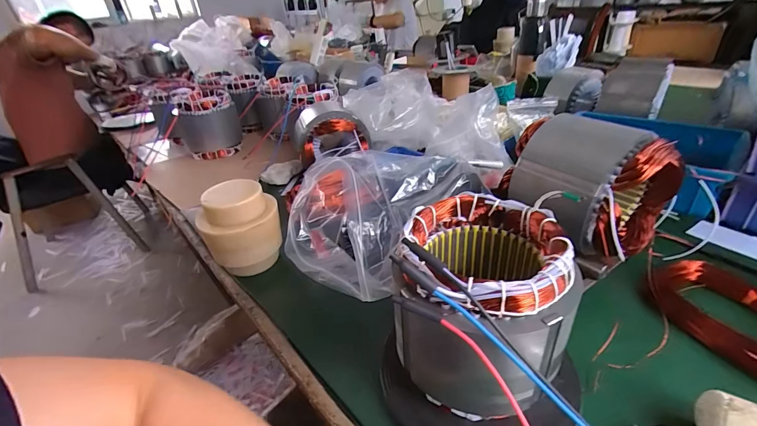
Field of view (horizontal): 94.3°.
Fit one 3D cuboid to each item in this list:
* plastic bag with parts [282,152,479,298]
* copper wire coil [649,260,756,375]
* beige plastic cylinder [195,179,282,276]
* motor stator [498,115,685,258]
[{"bbox_3d":[-0.017,-0.016,0.551,0.219,0.126,0.284,18,40,33],"label":"plastic bag with parts"},{"bbox_3d":[0.413,0.114,0.390,0.121,0.030,0.179,-22,36,-23],"label":"copper wire coil"},{"bbox_3d":[-0.203,0.022,0.527,0.109,0.116,0.092,-17,34,-16],"label":"beige plastic cylinder"},{"bbox_3d":[0.258,-0.044,0.442,0.140,0.139,0.158,-21,35,-22],"label":"motor stator"}]

